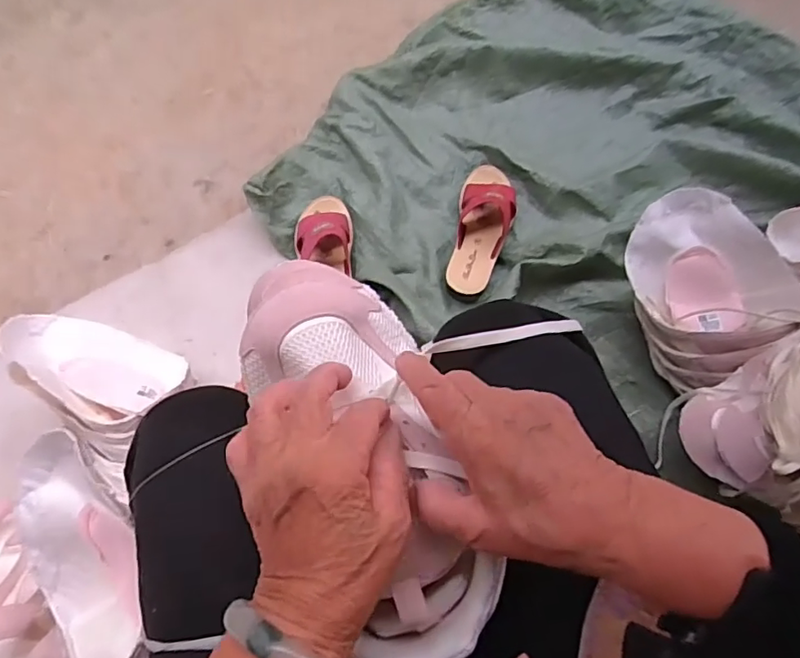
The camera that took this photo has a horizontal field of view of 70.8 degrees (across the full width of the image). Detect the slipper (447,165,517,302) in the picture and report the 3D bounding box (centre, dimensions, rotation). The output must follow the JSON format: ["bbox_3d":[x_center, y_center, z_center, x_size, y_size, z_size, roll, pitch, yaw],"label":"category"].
[{"bbox_3d":[0.130,-0.158,0.865,0.088,0.062,0.239,10,69,4],"label":"slipper"}]

